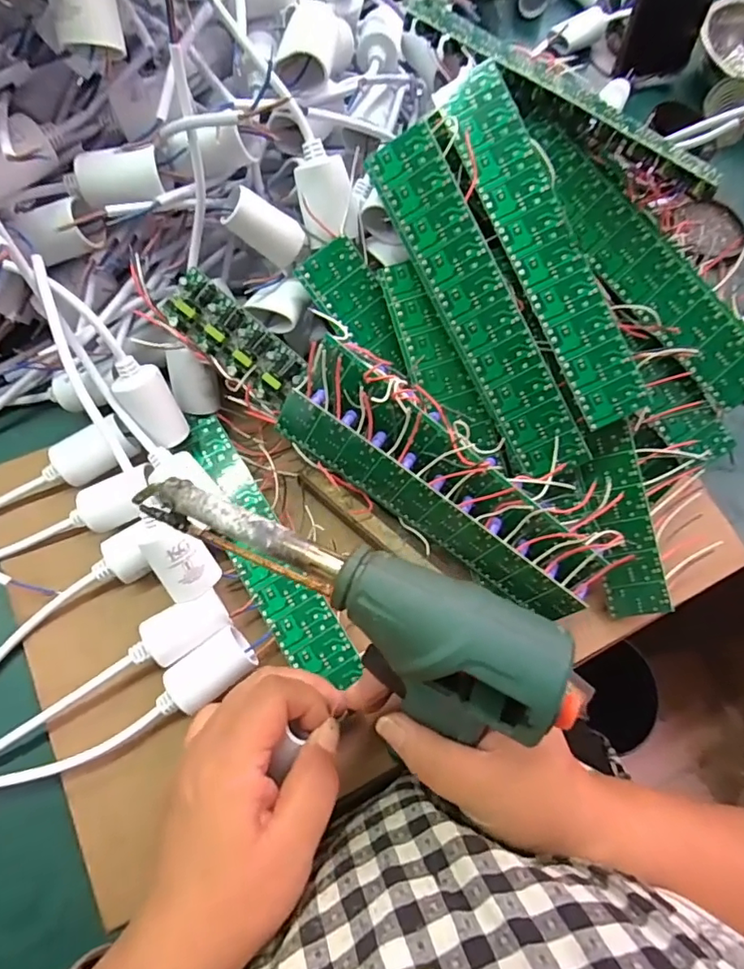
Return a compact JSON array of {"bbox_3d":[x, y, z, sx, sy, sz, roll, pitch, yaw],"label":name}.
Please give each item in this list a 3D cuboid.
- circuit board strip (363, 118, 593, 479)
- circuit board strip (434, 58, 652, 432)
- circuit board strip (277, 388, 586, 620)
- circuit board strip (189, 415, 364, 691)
[{"bbox_3d":[0.060,-0.097,0.292,0.038,0.004,0.199,-27,96,19],"label":"circuit board strip"},{"bbox_3d":[0.093,-0.129,0.285,0.036,0.006,0.202,-25,91,8],"label":"circuit board strip"},{"bbox_3d":[0.031,0.017,0.305,0.198,0.039,0.006,36,49,-3],"label":"circuit board strip"},{"bbox_3d":[-0.067,0.039,0.313,0.036,0.012,0.181,-30,77,-15],"label":"circuit board strip"}]

